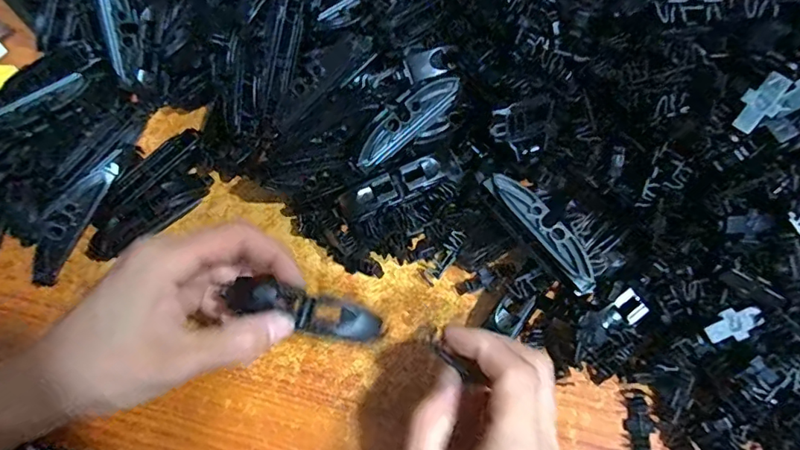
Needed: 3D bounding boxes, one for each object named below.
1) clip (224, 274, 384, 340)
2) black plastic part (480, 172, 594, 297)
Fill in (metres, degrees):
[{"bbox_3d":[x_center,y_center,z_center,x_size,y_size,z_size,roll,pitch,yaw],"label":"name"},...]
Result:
[{"bbox_3d":[-0.046,0.041,0.246,0.075,0.014,0.017,16,64,-7],"label":"clip"},{"bbox_3d":[0.074,0.002,0.266,0.018,0.005,0.075,-39,83,-15],"label":"black plastic part"}]

